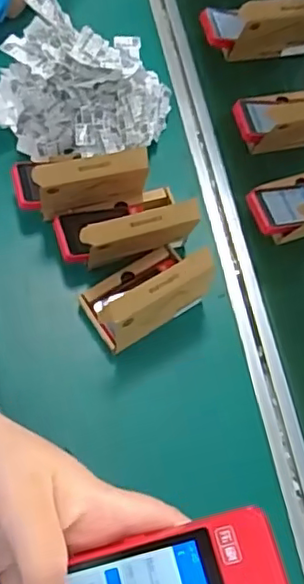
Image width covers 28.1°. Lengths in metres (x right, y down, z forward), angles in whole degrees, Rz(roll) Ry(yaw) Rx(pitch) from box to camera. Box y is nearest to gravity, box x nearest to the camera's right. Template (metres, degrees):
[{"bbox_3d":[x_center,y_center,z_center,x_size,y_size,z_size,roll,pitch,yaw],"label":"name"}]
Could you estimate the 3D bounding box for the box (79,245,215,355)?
[{"bbox_3d":[-0.008,-0.007,0.700,0.136,0.125,0.092,-31,71,-13],"label":"box"}]

